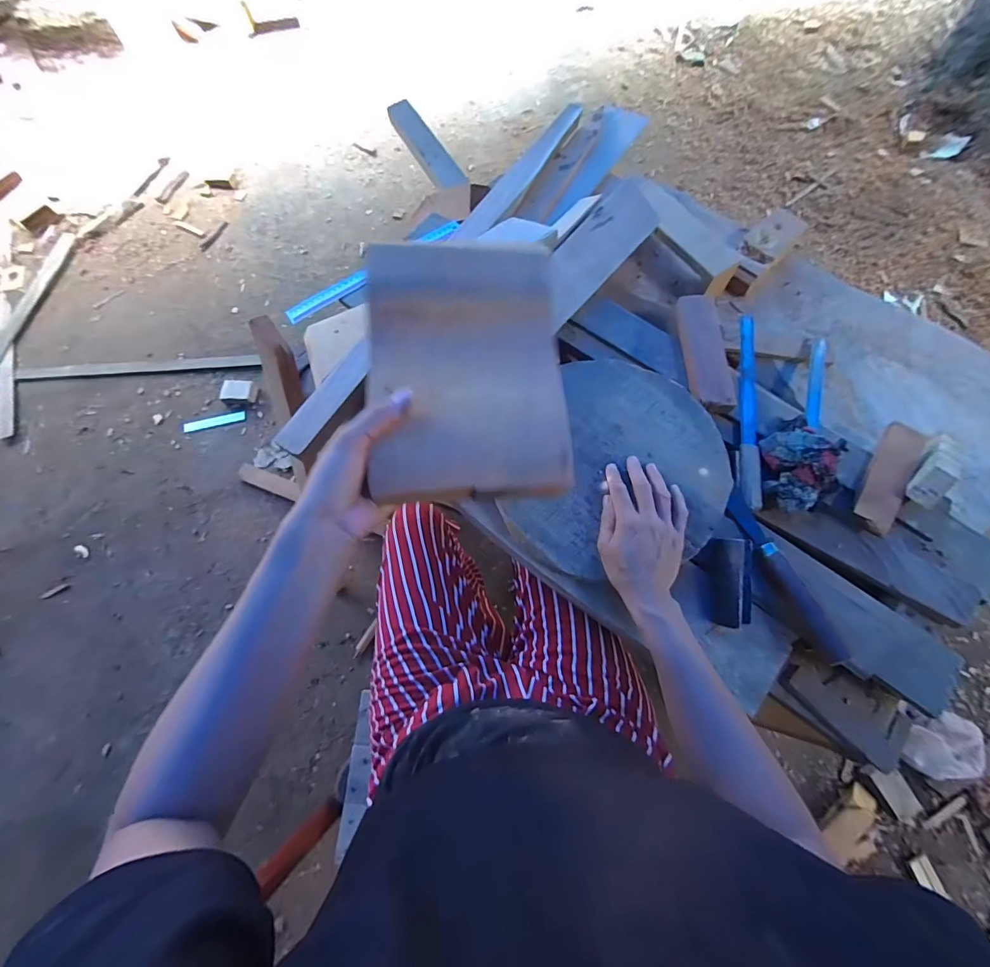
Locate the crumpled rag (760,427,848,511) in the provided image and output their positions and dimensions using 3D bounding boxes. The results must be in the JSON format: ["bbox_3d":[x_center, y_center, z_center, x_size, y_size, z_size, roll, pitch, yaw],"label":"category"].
[{"bbox_3d":[0.376,-0.024,0.532,0.083,0.056,0.095,-28,73,-7],"label":"crumpled rag"}]

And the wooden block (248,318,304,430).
[{"bbox_3d":[-0.323,-0.164,0.646,0.046,0.159,0.024,3,32,2],"label":"wooden block"}]

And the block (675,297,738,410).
[{"bbox_3d":[0.293,-0.183,0.601,0.051,0.031,0.183,-2,72,1],"label":"block"}]

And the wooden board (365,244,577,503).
[{"bbox_3d":[-0.023,-0.100,0.358,0.158,0.014,0.222,-2,81,-7],"label":"wooden board"}]

